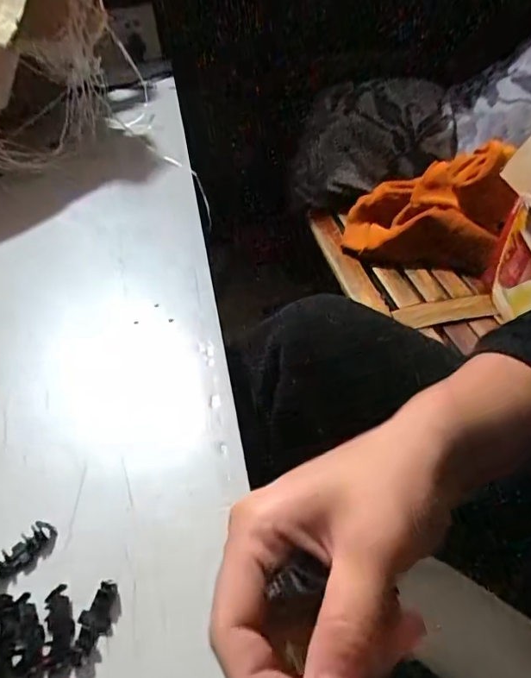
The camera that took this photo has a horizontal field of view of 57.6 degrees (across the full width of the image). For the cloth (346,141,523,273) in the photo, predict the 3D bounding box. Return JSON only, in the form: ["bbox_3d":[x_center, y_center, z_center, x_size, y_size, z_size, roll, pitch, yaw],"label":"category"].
[{"bbox_3d":[0.271,-0.232,0.829,0.259,0.170,0.143,-3,44,0],"label":"cloth"}]

